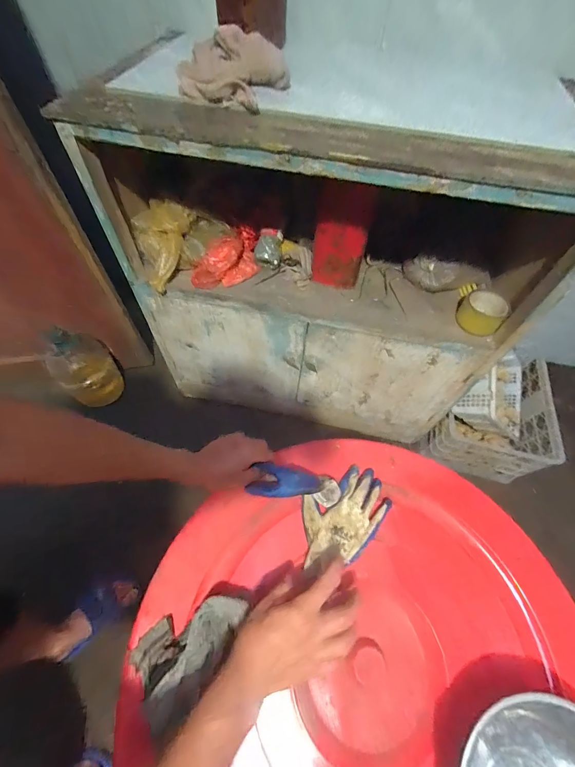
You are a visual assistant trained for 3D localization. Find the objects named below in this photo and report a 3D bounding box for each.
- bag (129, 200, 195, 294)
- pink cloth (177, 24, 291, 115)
[{"bbox_3d":[-0.282,-0.328,0.768,0.138,0.139,0.122,-16,61,-11],"label":"bag"},{"bbox_3d":[-0.088,-0.530,0.549,0.163,0.066,0.162,14,59,7],"label":"pink cloth"}]

